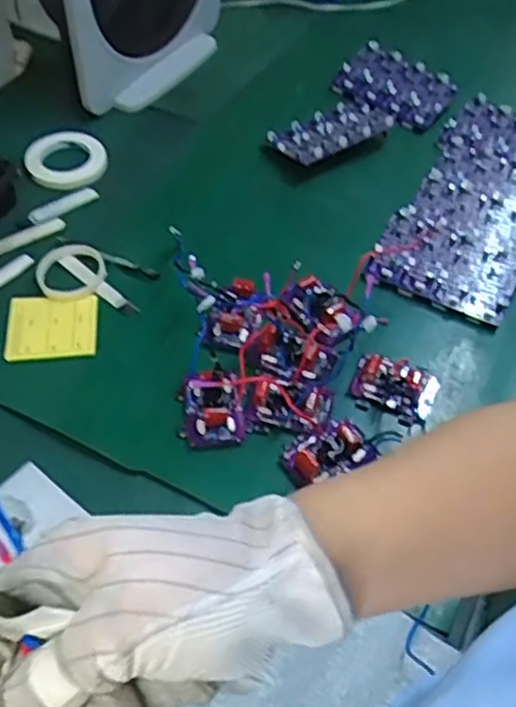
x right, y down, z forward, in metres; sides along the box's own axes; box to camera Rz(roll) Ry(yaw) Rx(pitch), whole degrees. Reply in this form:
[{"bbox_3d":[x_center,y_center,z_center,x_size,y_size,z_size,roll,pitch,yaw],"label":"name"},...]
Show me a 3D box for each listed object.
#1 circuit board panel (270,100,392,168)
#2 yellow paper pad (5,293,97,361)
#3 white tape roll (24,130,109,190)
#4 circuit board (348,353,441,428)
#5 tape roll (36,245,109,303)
[{"bbox_3d":[0.123,-0.359,1.138,0.196,0.016,0.123,-29,46,-21],"label":"circuit board panel"},{"bbox_3d":[-0.260,-0.035,0.896,0.109,0.009,0.103,-4,53,-6],"label":"yellow paper pad"},{"bbox_3d":[-0.294,-0.300,1.086,0.121,0.017,0.121,1,53,-2],"label":"white tape roll"},{"bbox_3d":[0.161,0.038,0.837,0.096,0.028,0.076,22,55,13],"label":"circuit board"},{"bbox_3d":[-0.247,-0.109,0.940,0.090,0.016,0.087,1,53,-2],"label":"tape roll"}]

